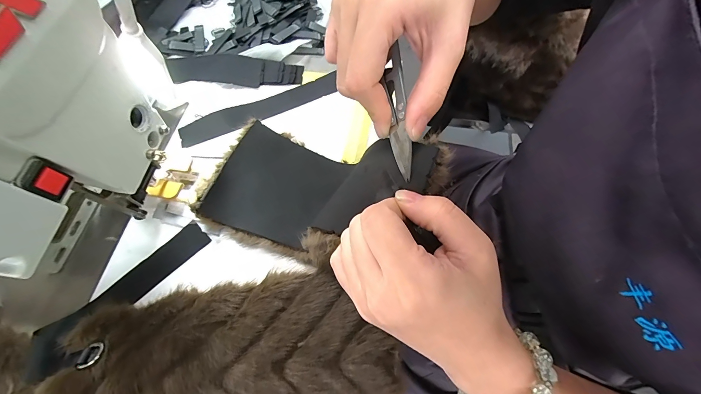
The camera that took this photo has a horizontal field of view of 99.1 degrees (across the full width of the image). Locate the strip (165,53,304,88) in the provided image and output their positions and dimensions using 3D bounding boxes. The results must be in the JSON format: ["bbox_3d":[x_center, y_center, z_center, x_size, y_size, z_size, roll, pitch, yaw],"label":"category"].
[{"bbox_3d":[-0.145,-0.159,0.374,0.166,0.016,0.044,0,66,2],"label":"strip"}]

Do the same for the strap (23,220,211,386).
[{"bbox_3d":[-0.197,0.090,0.263,0.159,0.024,0.063,-39,71,-14],"label":"strap"}]

